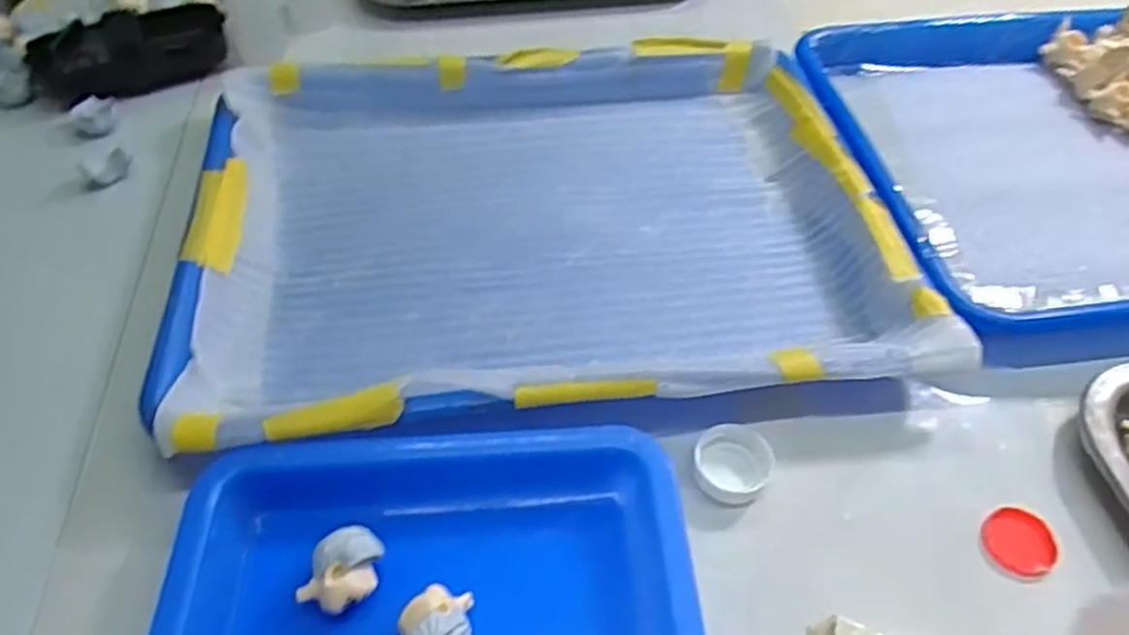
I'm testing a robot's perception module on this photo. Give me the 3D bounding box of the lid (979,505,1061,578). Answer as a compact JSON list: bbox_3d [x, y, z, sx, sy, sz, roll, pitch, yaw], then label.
[{"bbox_3d":[0.173,0.085,0.287,0.026,0.004,0.027,0,50,0],"label":"lid"}]

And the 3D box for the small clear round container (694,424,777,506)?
[{"bbox_3d":[0.067,0.058,0.303,0.030,0.009,0.032,0,50,0],"label":"small clear round container"}]

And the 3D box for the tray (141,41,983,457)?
[{"bbox_3d":[-0.013,-0.057,0.380,0.334,0.045,0.257,-6,51,-5],"label":"tray"}]

